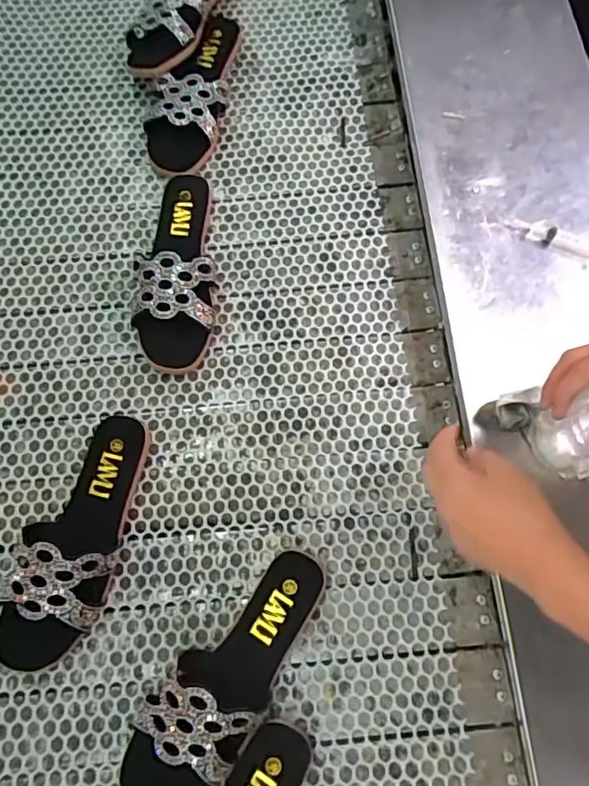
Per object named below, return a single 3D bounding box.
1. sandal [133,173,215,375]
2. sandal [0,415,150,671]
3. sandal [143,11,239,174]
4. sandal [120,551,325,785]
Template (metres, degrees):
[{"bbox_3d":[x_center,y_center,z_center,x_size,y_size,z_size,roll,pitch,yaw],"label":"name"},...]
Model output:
[{"bbox_3d":[-0.136,-0.148,0.654,0.083,0.061,0.245,-6,72,-2],"label":"sandal"},{"bbox_3d":[-0.209,0.134,0.556,0.085,0.066,0.242,13,72,4],"label":"sandal"},{"bbox_3d":[-0.128,-0.395,0.744,0.085,0.050,0.264,9,72,3],"label":"sandal"},{"bbox_3d":[-0.058,0.249,0.517,0.085,0.062,0.242,36,75,11],"label":"sandal"}]

